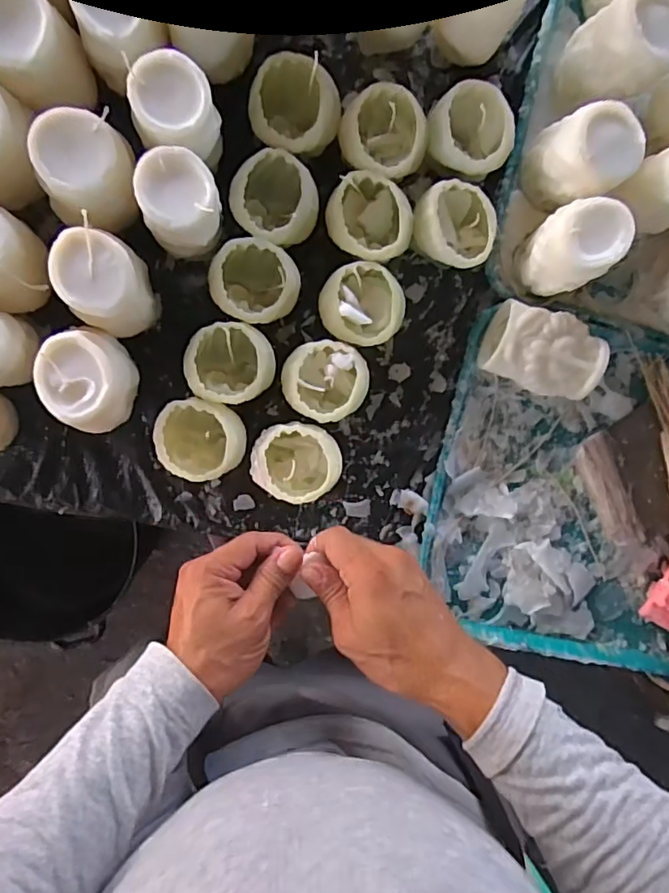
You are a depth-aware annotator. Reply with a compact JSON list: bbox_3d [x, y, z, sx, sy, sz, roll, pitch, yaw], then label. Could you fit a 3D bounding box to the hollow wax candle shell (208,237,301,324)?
[{"bbox_3d":[-0.073,-0.146,0.502,0.076,0.061,0.070,-1,95,-8],"label":"hollow wax candle shell"}]

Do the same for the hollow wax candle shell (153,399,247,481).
[{"bbox_3d":[-0.120,-0.008,0.499,0.075,0.058,0.067,2,95,-8],"label":"hollow wax candle shell"}]

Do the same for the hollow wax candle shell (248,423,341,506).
[{"bbox_3d":[-0.034,0.013,0.514,0.082,0.067,0.071,32,90,-9],"label":"hollow wax candle shell"}]

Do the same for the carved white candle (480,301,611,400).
[{"bbox_3d":[0.205,-0.092,0.546,0.106,0.057,0.072,17,93,-9],"label":"carved white candle"}]

